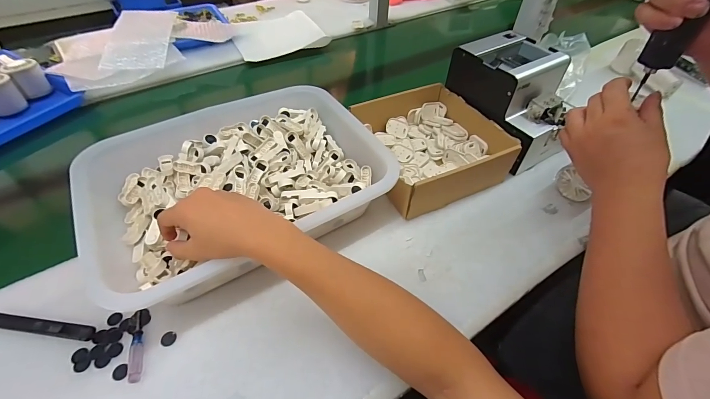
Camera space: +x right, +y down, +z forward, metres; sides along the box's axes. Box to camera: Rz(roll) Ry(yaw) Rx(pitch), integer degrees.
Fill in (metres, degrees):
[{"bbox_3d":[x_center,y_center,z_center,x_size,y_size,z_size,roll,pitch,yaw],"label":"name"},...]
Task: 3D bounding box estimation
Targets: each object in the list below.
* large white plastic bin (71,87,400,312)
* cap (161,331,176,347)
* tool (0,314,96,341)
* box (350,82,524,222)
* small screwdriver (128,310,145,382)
[{"bbox_3d":[-0.164,-0.032,0.457,0.363,0.089,0.273,-20,52,-18],"label":"large white plastic bin"},{"bbox_3d":[-0.199,0.148,0.351,0.015,0.004,0.015,22,51,17],"label":"cap"},{"bbox_3d":[-0.344,0.132,0.349,0.135,0.013,0.014,6,48,4],"label":"tool"},{"bbox_3d":[0.111,-0.095,0.529,0.192,0.071,0.226,-20,51,-18],"label":"box"},{"bbox_3d":[-0.224,0.150,0.342,0.013,0.008,0.074,-11,49,-11],"label":"small screwdriver"}]

